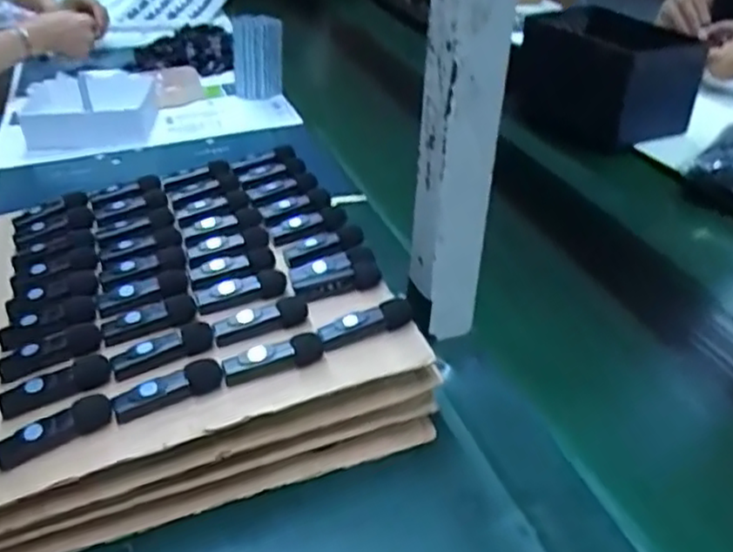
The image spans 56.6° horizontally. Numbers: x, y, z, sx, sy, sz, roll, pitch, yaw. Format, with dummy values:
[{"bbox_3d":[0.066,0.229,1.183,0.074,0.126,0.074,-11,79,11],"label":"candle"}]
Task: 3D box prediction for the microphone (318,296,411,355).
[{"bbox_3d":[0.000,0.031,0.451,0.067,0.013,0.015,-18,37,-19],"label":"microphone"}]

